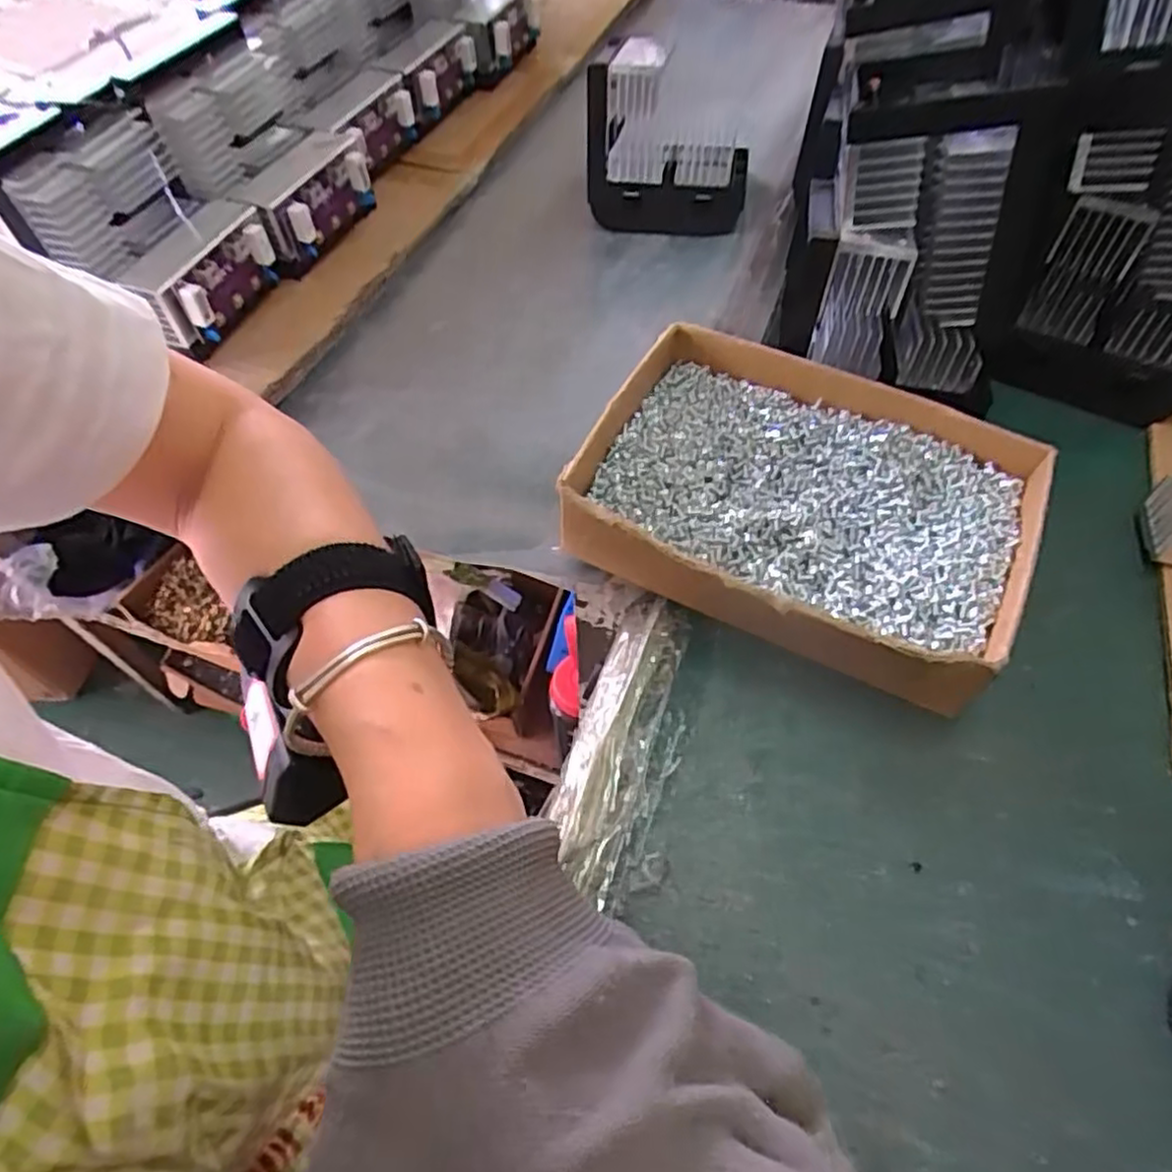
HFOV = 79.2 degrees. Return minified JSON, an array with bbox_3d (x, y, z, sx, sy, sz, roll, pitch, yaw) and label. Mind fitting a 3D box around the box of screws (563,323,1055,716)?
[{"bbox_3d":[0.107,-0.040,0.358,0.206,0.054,0.159,24,60,17],"label":"box of screws"}]

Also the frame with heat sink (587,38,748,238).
[{"bbox_3d":[0.060,-0.335,0.526,0.122,0.106,0.112,4,56,4],"label":"frame with heat sink"}]

